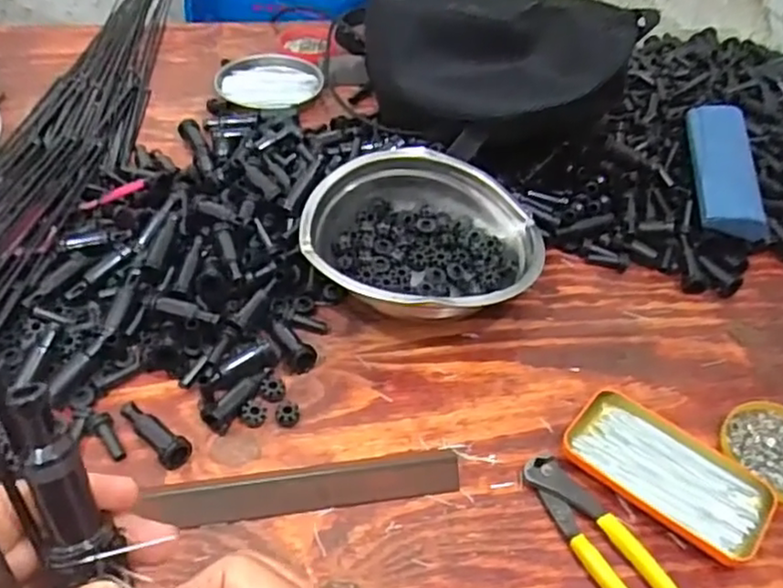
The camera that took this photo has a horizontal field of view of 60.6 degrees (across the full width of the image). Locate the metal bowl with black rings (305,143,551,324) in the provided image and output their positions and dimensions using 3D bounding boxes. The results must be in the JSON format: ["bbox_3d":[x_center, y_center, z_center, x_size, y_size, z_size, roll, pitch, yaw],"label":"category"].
[{"bbox_3d":[0.032,-0.047,0.614,0.187,0.084,0.196,2,46,-2],"label":"metal bowl with black rings"}]

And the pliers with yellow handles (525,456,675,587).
[{"bbox_3d":[0.149,0.177,0.451,0.037,0.014,0.161,-22,51,-24],"label":"pliers with yellow handles"}]

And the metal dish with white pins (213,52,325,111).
[{"bbox_3d":[-0.167,-0.273,0.867,0.138,0.019,0.131,2,46,-2],"label":"metal dish with white pins"}]

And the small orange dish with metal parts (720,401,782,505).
[{"bbox_3d":[0.302,0.122,0.523,0.080,0.016,0.082,2,46,-2],"label":"small orange dish with metal parts"}]

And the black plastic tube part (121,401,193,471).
[{"bbox_3d":[-0.176,0.097,0.497,0.023,0.028,0.073,-32,56,-30],"label":"black plastic tube part"}]

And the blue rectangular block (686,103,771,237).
[{"bbox_3d":[0.346,-0.132,0.695,0.065,0.024,0.165,6,59,2],"label":"blue rectangular block"}]

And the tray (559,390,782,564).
[{"bbox_3d":[0.201,0.132,0.493,0.140,0.022,0.078,35,53,27],"label":"tray"}]

